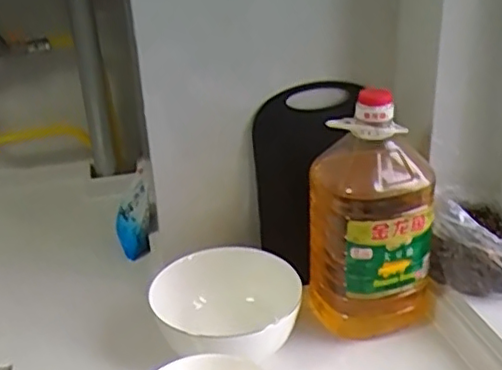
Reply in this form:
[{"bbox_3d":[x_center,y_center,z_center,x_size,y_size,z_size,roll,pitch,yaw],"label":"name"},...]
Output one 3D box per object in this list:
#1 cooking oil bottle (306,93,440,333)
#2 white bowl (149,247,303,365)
[{"bbox_3d":[0.172,0.049,0.893,0.134,0.354,0.131,-15,30,-22],"label":"cooking oil bottle"},{"bbox_3d":[-0.034,0.167,0.872,0.177,0.084,0.190,-19,31,-28],"label":"white bowl"}]

